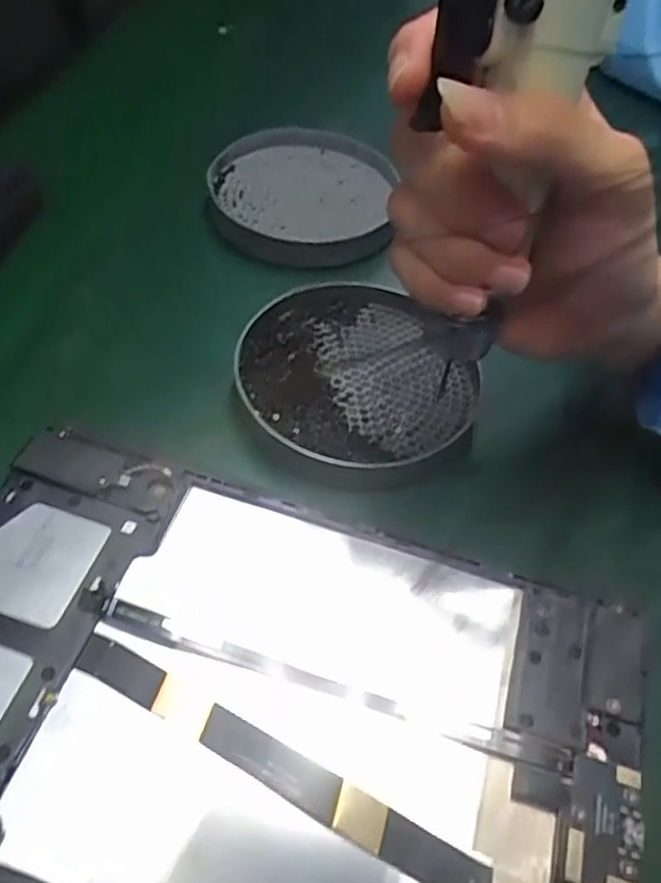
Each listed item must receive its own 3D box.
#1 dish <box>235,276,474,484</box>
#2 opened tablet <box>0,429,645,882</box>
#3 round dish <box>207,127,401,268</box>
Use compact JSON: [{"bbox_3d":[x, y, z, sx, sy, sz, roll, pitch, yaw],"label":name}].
[{"bbox_3d":[0.013,-0.034,0.330,0.110,0.014,0.121,3,50,-4],"label":"dish"},{"bbox_3d":[-0.024,0.085,0.225,0.238,0.008,0.148,17,53,7],"label":"opened tablet"},{"bbox_3d":[-0.020,-0.153,0.428,0.108,0.016,0.125,7,50,-1],"label":"round dish"}]

